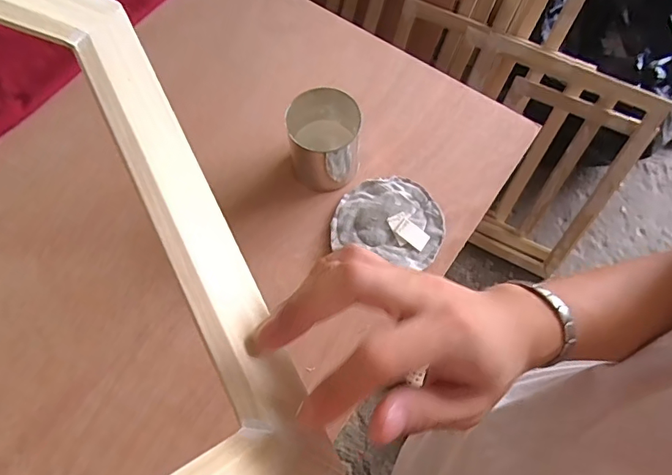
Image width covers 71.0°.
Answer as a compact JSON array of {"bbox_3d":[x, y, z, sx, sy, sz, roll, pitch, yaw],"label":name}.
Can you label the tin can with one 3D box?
[{"bbox_3d":[-0.013,-0.138,0.665,0.102,0.104,0.103,-2,68,-1],"label":"tin can"}]

